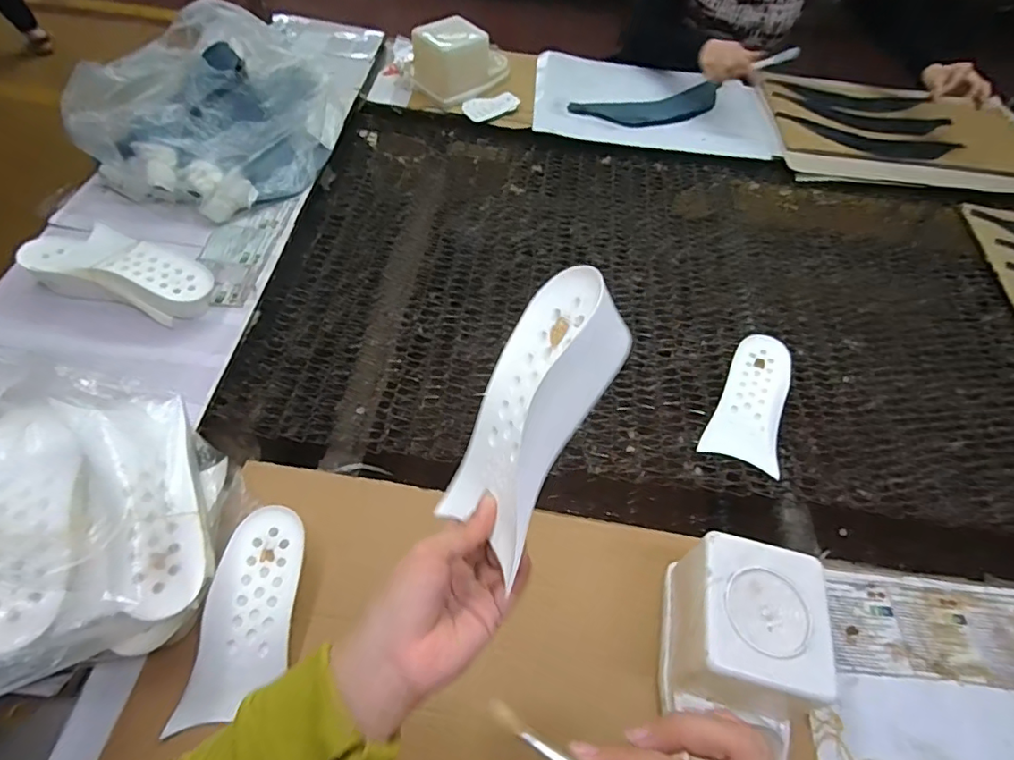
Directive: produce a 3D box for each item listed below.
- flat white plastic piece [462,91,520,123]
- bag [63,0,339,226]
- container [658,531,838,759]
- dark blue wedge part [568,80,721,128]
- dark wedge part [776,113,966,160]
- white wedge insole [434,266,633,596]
[{"bbox_3d":[-0.031,-0.517,1.011,0.101,0.008,0.051,-22,75,-8],"label":"flat white plastic piece"},{"bbox_3d":[-0.431,-0.426,0.821,0.308,0.115,0.397,11,54,0],"label":"bag"},{"bbox_3d":[0.196,0.215,0.458,0.099,0.117,0.119,14,54,2],"label":"container"},{"bbox_3d":[0.289,-0.531,1.047,0.326,0.011,0.100,-18,63,-16],"label":"dark blue wedge part"},{"bbox_3d":[0.687,-0.458,1.029,0.325,0.009,0.079,15,62,9],"label":"dark wedge part"},{"bbox_3d":[0.013,0.015,0.323,0.080,0.048,0.169,21,78,49],"label":"white wedge insole"}]

